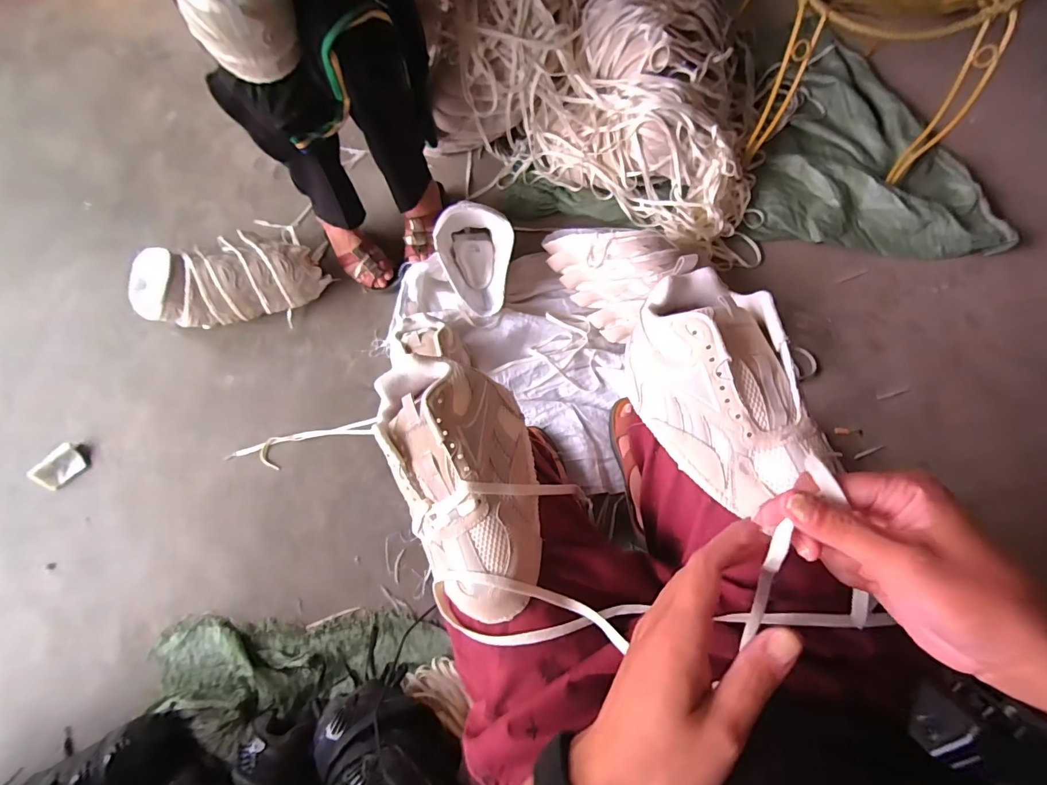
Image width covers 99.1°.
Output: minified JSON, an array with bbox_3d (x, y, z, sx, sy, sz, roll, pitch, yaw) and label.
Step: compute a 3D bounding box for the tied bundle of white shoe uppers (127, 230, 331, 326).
[{"bbox_3d":[-0.624,-0.237,0.927,0.404,0.128,0.178,-11,75,-1],"label":"tied bundle of white shoe uppers"}]

